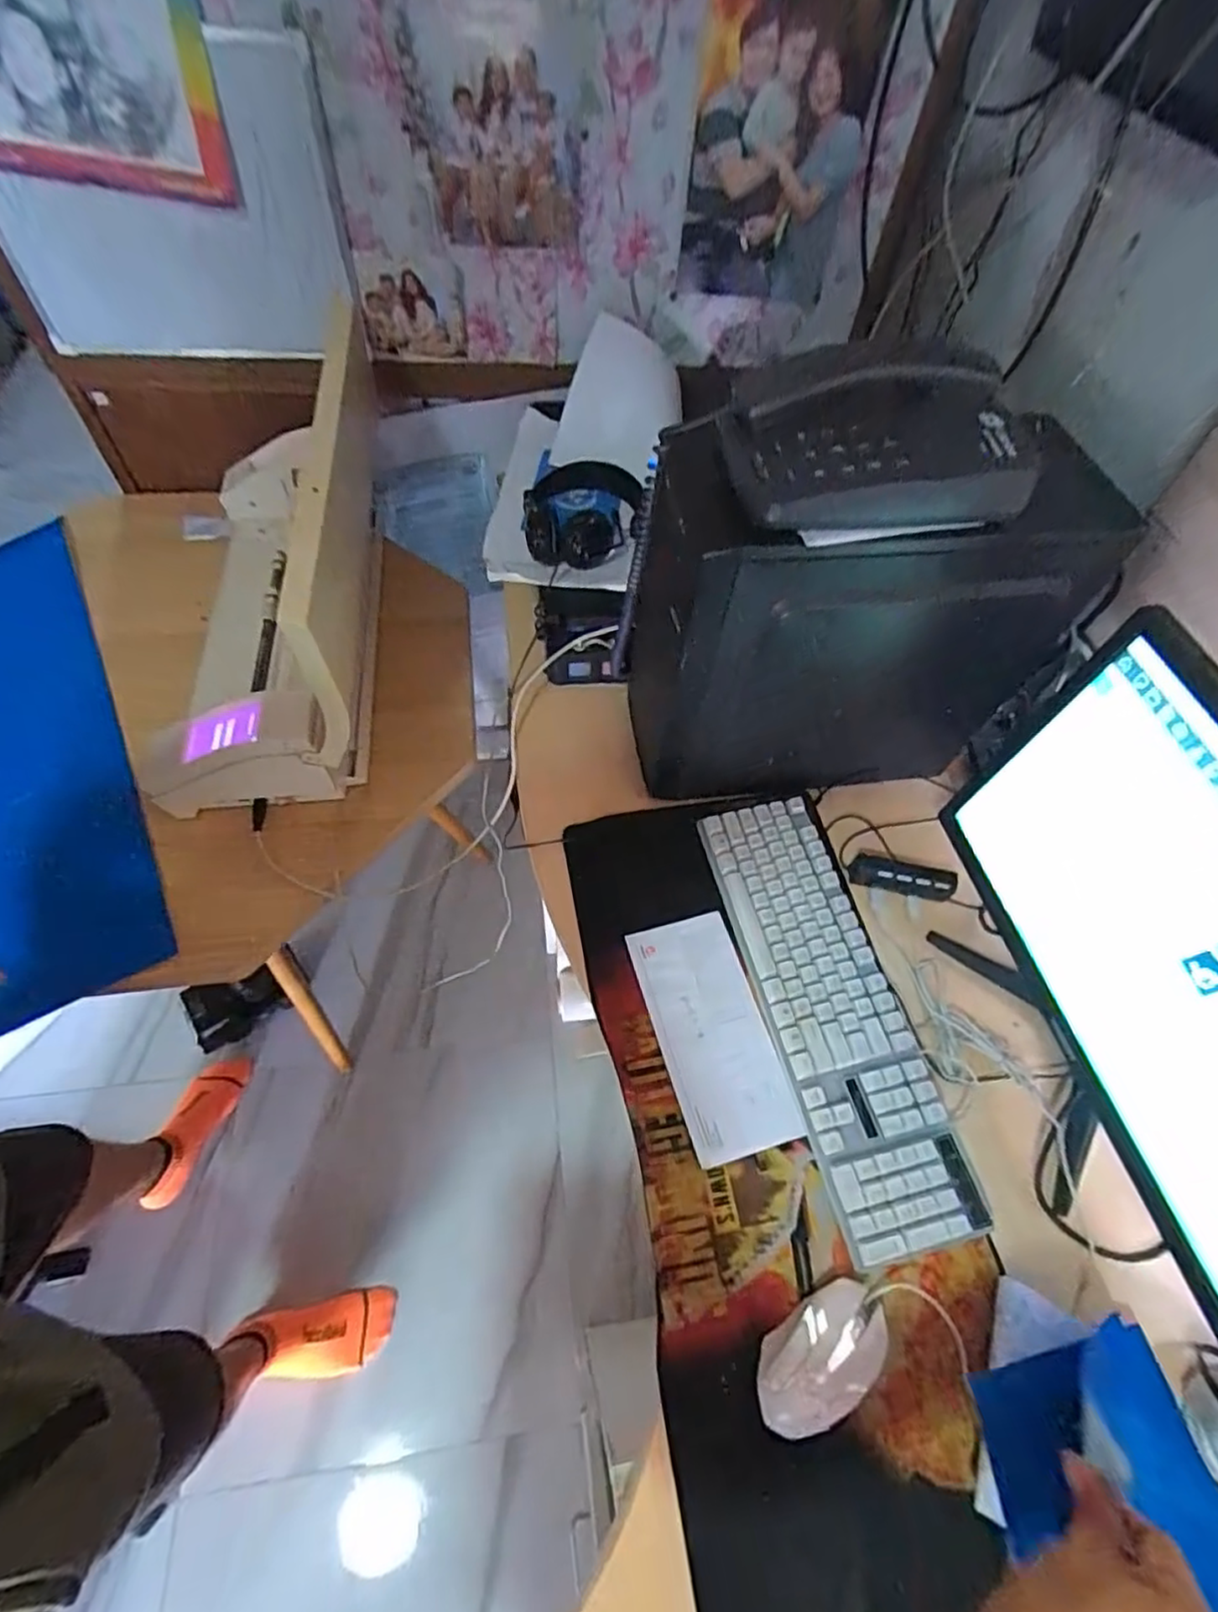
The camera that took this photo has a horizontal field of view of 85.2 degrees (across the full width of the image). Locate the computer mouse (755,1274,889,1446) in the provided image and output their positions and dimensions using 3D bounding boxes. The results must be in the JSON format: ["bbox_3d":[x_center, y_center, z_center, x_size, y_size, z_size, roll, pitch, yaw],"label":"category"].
[{"bbox_3d":[0.163,0.416,0.501,0.114,0.032,0.060,-26,63,-18],"label":"computer mouse"}]

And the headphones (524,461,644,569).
[{"bbox_3d":[-0.035,-0.365,0.804,0.133,0.080,0.165,-1,58,-4],"label":"headphones"}]

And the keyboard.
[{"bbox_3d":[0.215,0.186,0.653,0.133,0.025,0.426,-10,59,-9],"label":"keyboard"}]

